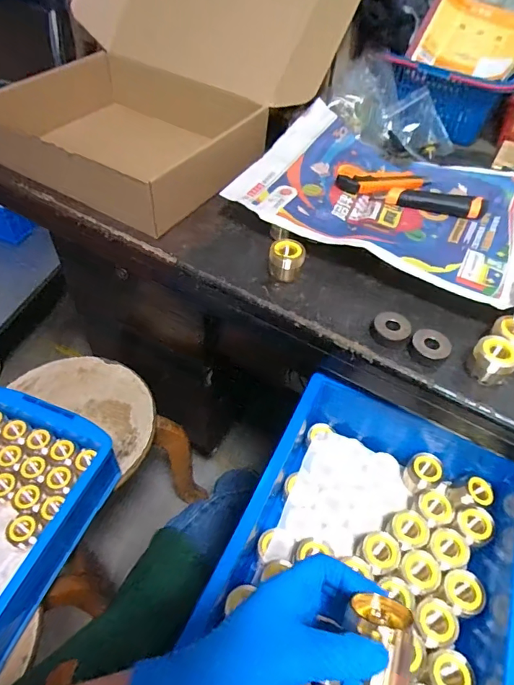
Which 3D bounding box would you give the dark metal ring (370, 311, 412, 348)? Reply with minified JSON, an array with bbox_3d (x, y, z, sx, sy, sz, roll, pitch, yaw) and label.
[{"bbox_3d":[0.146,-0.016,0.488,0.038,0.015,0.036,2,50,-2],"label":"dark metal ring"}]

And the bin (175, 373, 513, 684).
[{"bbox_3d":[0.120,0.220,0.464,0.260,0.109,0.350,22,52,14],"label":"bin"}]

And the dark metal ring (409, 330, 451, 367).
[{"bbox_3d":[0.184,0.006,0.475,0.036,0.018,0.038,2,50,-2],"label":"dark metal ring"}]

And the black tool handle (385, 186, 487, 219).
[{"bbox_3d":[0.243,-0.190,0.603,0.132,0.023,0.026,11,51,5],"label":"black tool handle"}]

